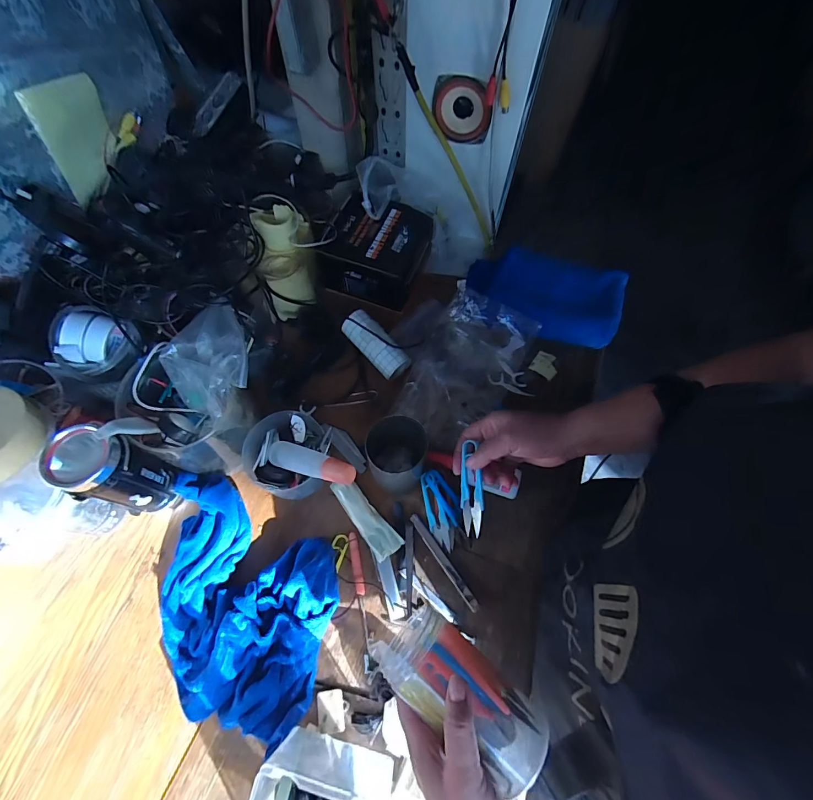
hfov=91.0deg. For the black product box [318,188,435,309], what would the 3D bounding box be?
[{"bbox_3d":[-0.044,-0.226,0.607,0.138,0.081,0.128,18,66,7],"label":"black product box"}]

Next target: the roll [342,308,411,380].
[{"bbox_3d":[-0.041,-0.079,0.554,0.044,0.043,0.105,-42,85,-18],"label":"roll"}]

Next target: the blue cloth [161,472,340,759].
[{"bbox_3d":[-0.189,0.214,0.433,0.240,0.039,0.188,27,67,11],"label":"blue cloth"}]

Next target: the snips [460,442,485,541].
[{"bbox_3d":[0.068,0.095,0.412,0.021,0.016,0.090,-4,93,-3],"label":"snips"}]

